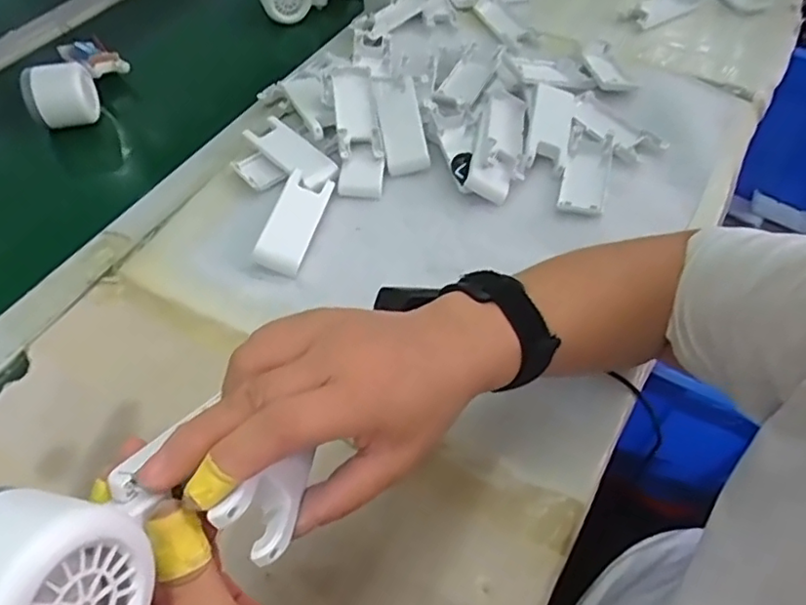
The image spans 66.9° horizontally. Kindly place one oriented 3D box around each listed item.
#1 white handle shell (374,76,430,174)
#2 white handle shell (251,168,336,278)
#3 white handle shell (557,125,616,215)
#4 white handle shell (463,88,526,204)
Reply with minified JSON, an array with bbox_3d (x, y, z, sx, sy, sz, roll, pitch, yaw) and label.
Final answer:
[{"bbox_3d":[-0.003,-0.176,0.587,0.040,0.016,0.111,-8,70,-9],"label":"white handle shell"},{"bbox_3d":[-0.093,-0.070,0.524,0.040,0.025,0.100,14,54,12],"label":"white handle shell"},{"bbox_3d":[0.170,-0.122,0.562,0.040,0.019,0.110,12,54,10],"label":"white handle shell"},{"bbox_3d":[0.091,-0.150,0.572,0.042,0.033,0.121,12,54,10],"label":"white handle shell"}]

